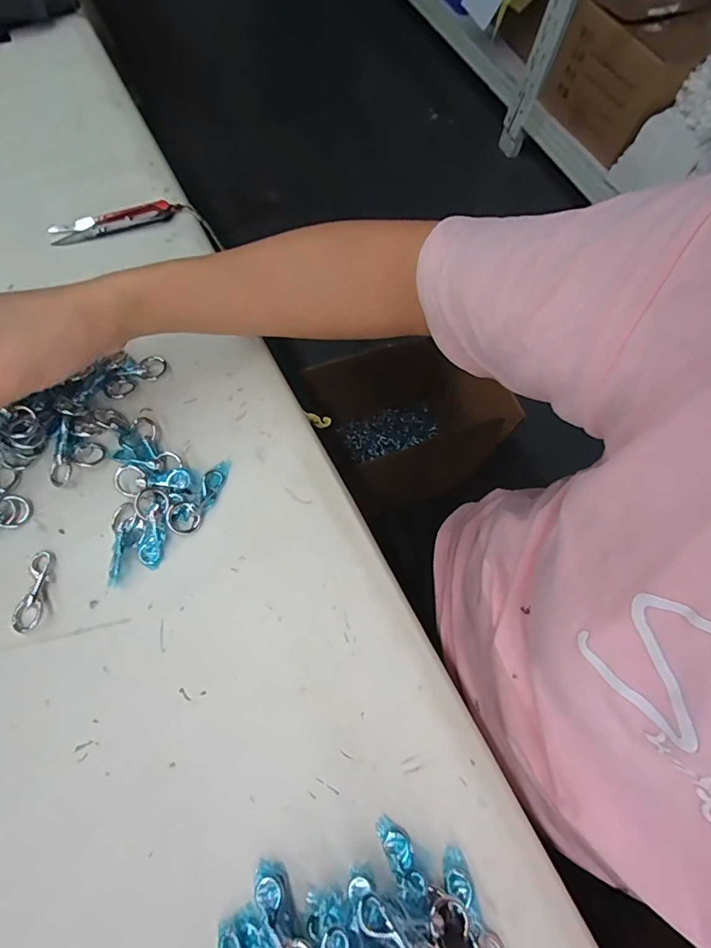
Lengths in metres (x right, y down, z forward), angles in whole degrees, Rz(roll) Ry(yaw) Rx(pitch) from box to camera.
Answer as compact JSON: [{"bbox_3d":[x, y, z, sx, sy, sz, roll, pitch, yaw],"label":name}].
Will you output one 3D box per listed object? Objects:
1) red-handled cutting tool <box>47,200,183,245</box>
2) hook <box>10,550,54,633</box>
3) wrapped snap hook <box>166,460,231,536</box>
[{"bbox_3d":[-0.216,-0.227,0.410,0.115,0.009,0.028,-14,71,-10],"label":"red-handled cutting tool"},{"bbox_3d":[-0.211,0.076,0.301,0.014,0.009,0.052,5,69,-3],"label":"hook"},{"bbox_3d":[-0.110,0.014,0.326,0.023,0.005,0.061,26,69,5],"label":"wrapped snap hook"}]

